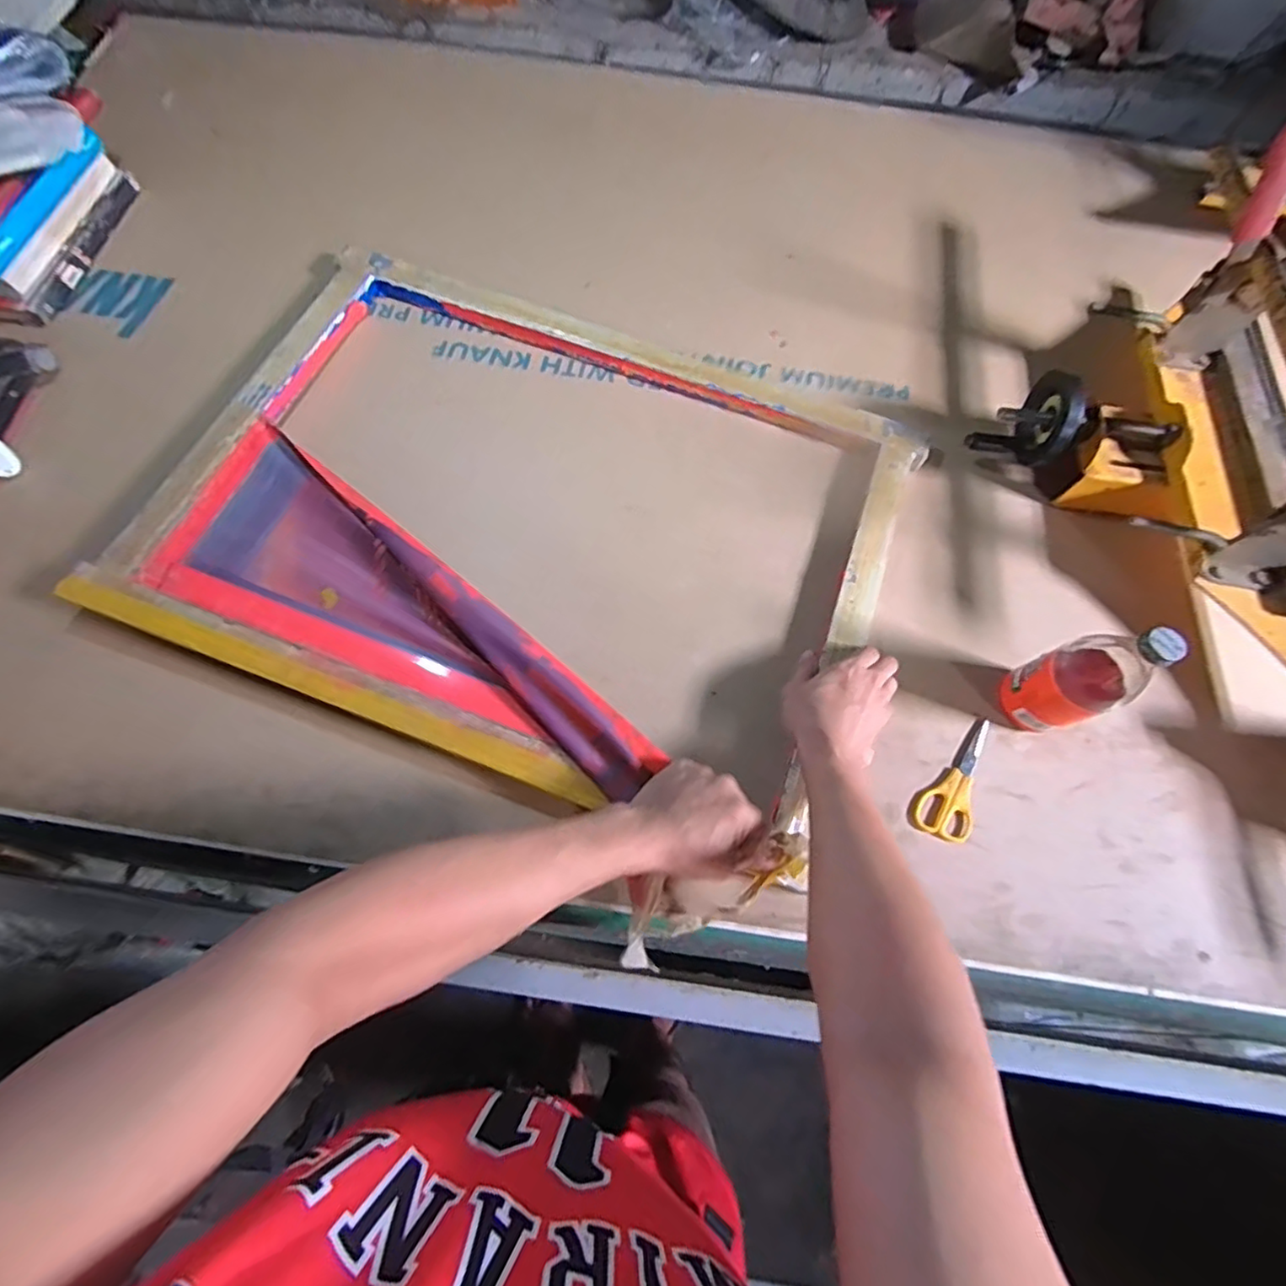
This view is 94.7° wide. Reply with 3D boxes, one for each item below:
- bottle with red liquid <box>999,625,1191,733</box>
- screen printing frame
[{"bbox_3d":[0.374,0.033,0.512,0.052,0.164,0.062,-16,70,-8],"label":"bottle with red liquid"},{"bbox_3d":[-0.122,-0.138,0.629,0.739,0.057,0.595,24,70,7],"label":"screen printing frame"}]

